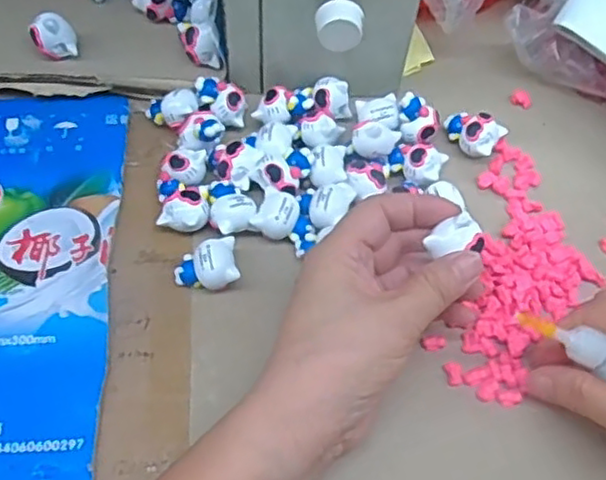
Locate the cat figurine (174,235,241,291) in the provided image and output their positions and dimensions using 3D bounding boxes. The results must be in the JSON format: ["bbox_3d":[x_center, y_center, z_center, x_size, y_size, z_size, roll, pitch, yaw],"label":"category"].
[{"bbox_3d":[-0.050,0.015,0.349,0.032,0.022,0.024,-9,61,-8],"label":"cat figurine"}]

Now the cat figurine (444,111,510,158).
[{"bbox_3d":[0.102,-0.065,0.403,0.033,0.017,0.026,36,65,17],"label":"cat figurine"}]

